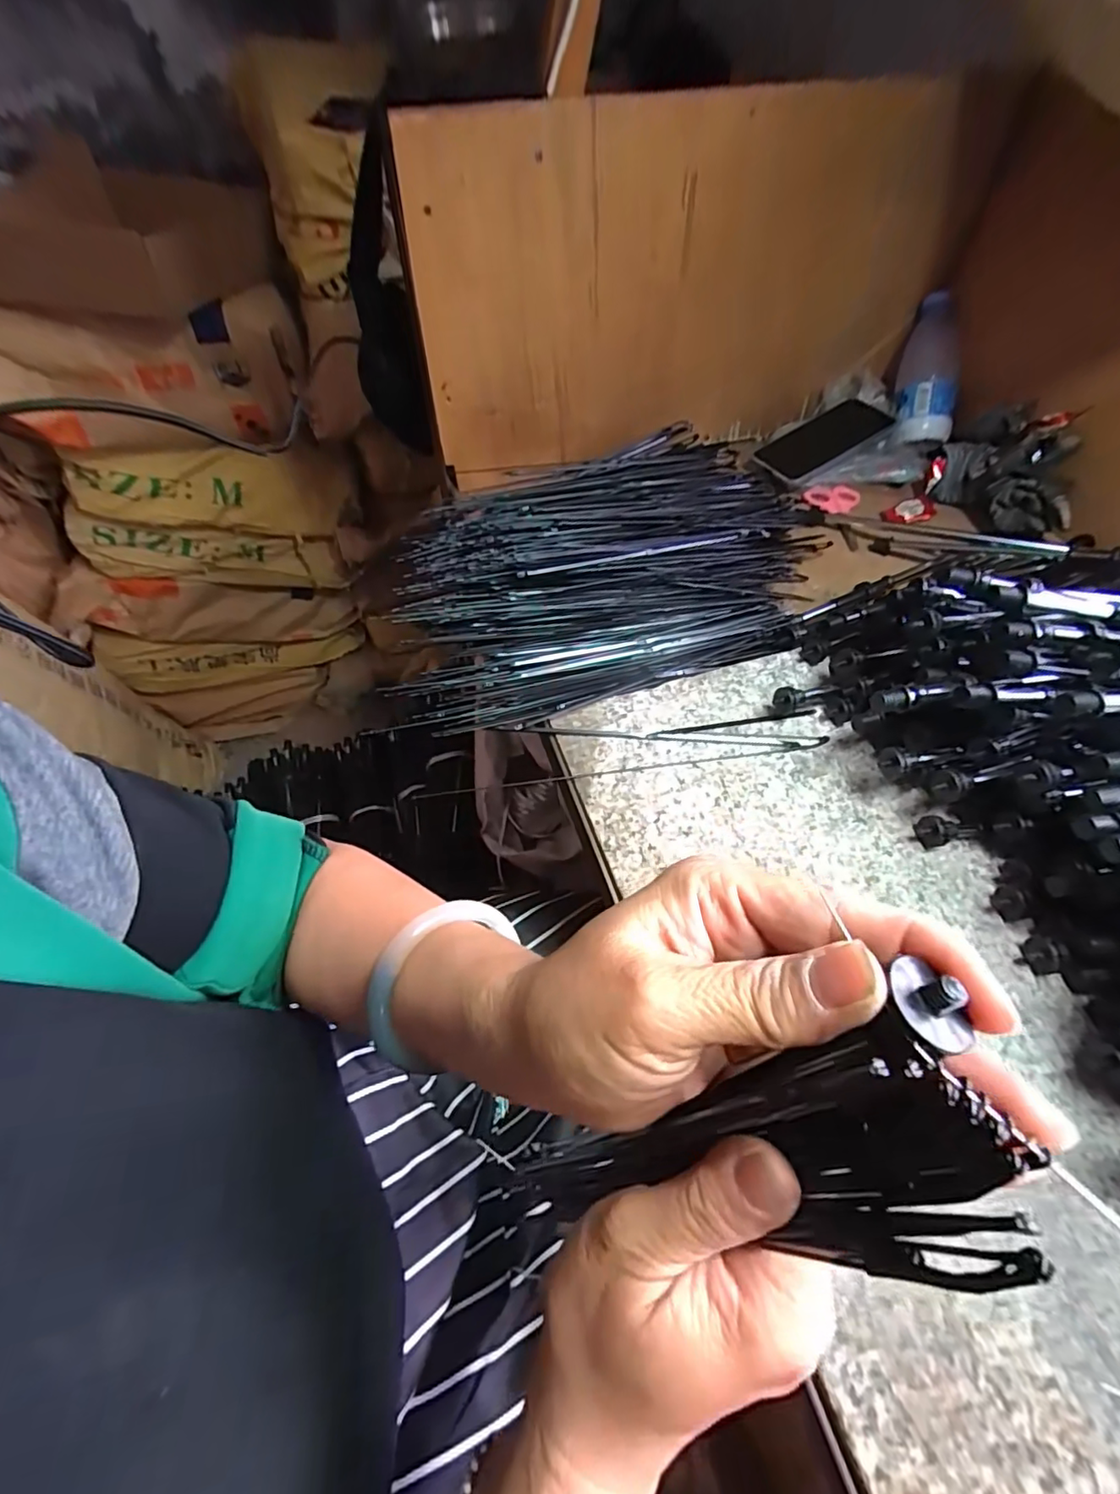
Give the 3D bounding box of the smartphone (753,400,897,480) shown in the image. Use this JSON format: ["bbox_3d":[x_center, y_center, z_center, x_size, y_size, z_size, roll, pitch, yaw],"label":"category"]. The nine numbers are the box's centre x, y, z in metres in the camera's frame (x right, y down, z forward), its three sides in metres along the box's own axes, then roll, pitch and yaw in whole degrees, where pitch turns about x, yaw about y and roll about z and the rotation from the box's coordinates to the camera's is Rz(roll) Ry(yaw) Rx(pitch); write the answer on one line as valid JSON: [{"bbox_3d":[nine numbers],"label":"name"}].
[{"bbox_3d":[0.303,-0.355,0.649,0.145,0.014,0.078,-30,66,-7],"label":"smartphone"}]

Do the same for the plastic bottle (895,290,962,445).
[{"bbox_3d":[0.418,-0.422,0.640,0.061,0.059,0.150,3,93,7],"label":"plastic bottle"}]

